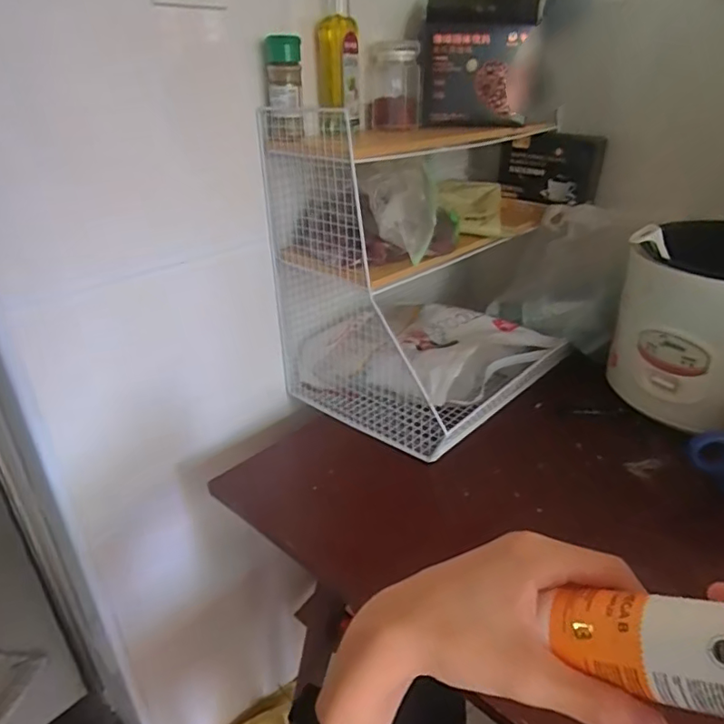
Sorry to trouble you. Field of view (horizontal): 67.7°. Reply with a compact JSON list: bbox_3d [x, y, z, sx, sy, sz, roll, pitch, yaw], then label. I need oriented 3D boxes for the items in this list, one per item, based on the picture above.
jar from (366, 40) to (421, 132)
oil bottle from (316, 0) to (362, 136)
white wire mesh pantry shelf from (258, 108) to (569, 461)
[{"bbox_3d":[0.044,-0.371,0.730,0.069,0.102,0.069,0,29,3],"label":"jar"},{"bbox_3d":[-0.030,-0.380,0.665,0.054,0.182,0.061,-1,29,2],"label":"oil bottle"},{"bbox_3d":[0.085,-0.142,0.745,0.275,0.374,0.323,23,37,37],"label":"white wire mesh pantry shelf"}]

